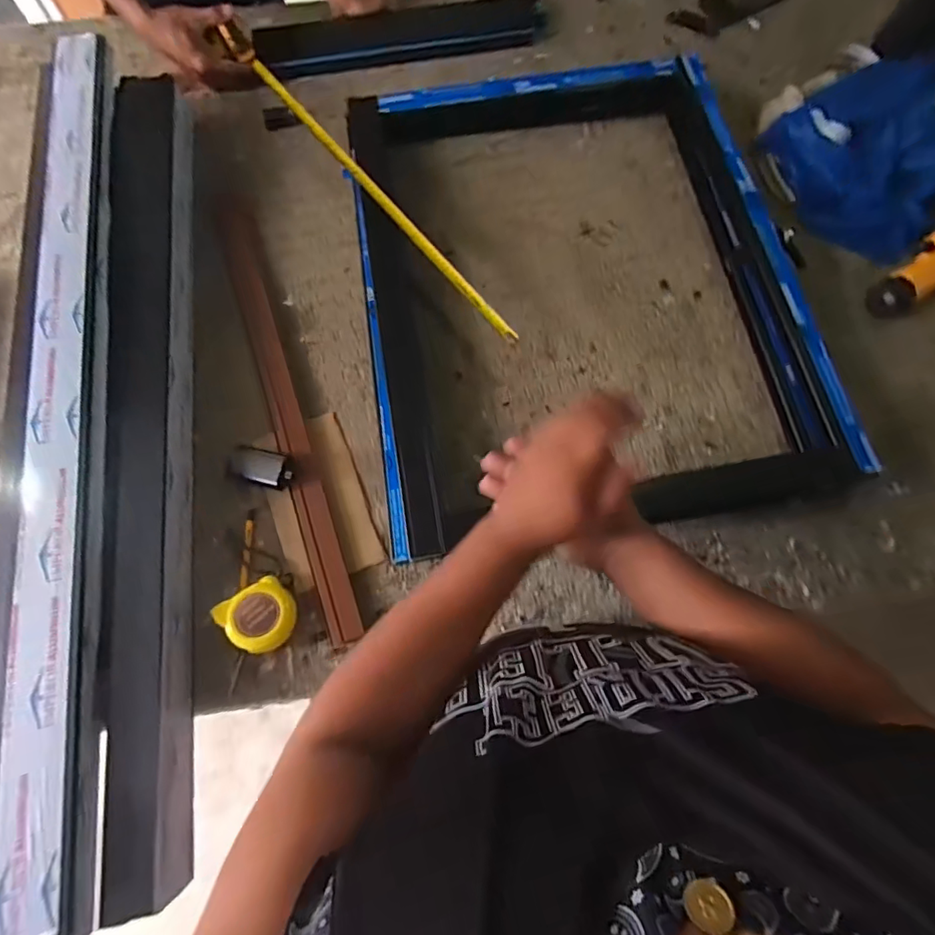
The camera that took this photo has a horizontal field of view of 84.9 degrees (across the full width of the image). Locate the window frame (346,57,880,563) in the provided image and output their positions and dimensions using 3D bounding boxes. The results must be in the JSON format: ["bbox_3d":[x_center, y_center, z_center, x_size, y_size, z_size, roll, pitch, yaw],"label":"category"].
[{"bbox_3d":[0.149,-0.286,0.742,0.606,0.101,0.754,-9,73,-4],"label":"window frame"}]

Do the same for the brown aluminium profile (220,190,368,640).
[{"bbox_3d":[-0.259,-0.105,0.714,0.045,0.015,0.697,-19,73,-7],"label":"brown aluminium profile"}]

